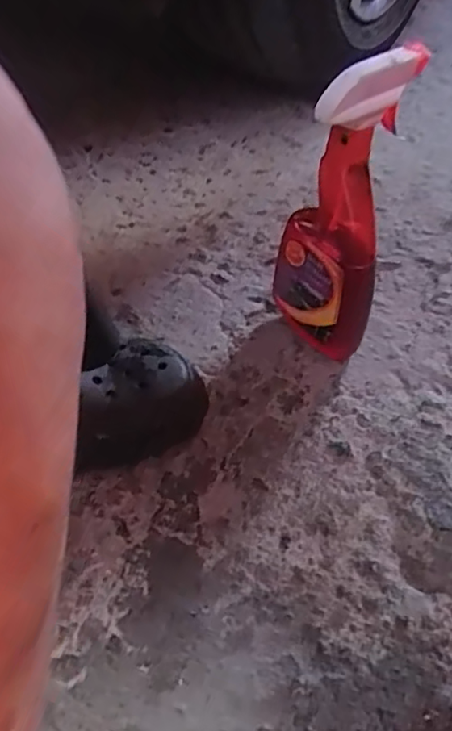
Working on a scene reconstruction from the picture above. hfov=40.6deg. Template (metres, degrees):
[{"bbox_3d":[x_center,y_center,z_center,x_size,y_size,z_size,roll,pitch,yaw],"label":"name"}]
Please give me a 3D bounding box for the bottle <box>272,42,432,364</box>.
[{"bbox_3d":[0.082,-0.106,0.472,0.077,0.255,0.068,6,55,5],"label":"bottle"}]

